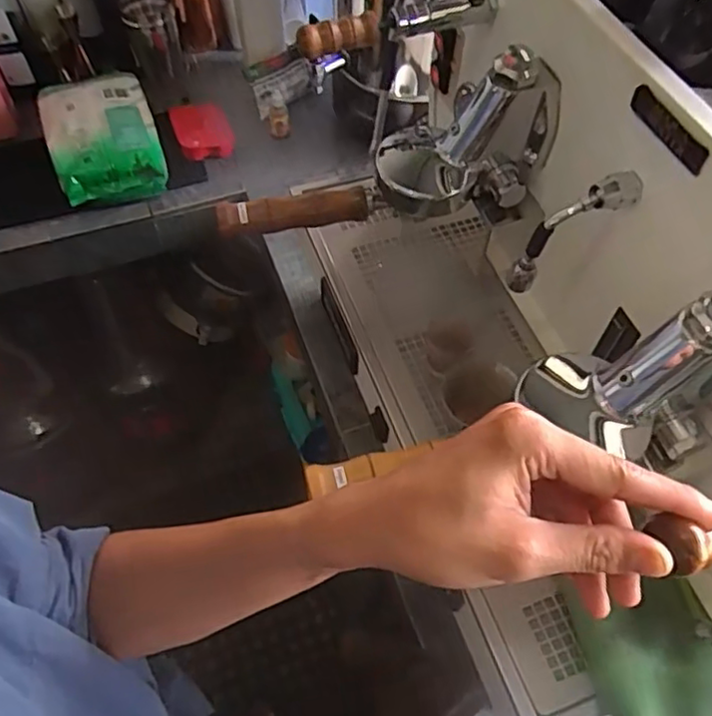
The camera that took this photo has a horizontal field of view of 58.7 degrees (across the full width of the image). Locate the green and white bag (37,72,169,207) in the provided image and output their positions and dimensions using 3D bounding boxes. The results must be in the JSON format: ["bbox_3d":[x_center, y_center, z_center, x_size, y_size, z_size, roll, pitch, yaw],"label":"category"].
[{"bbox_3d":[-0.385,-0.342,0.957,0.155,0.049,0.214,-16,78,-16],"label":"green and white bag"}]

